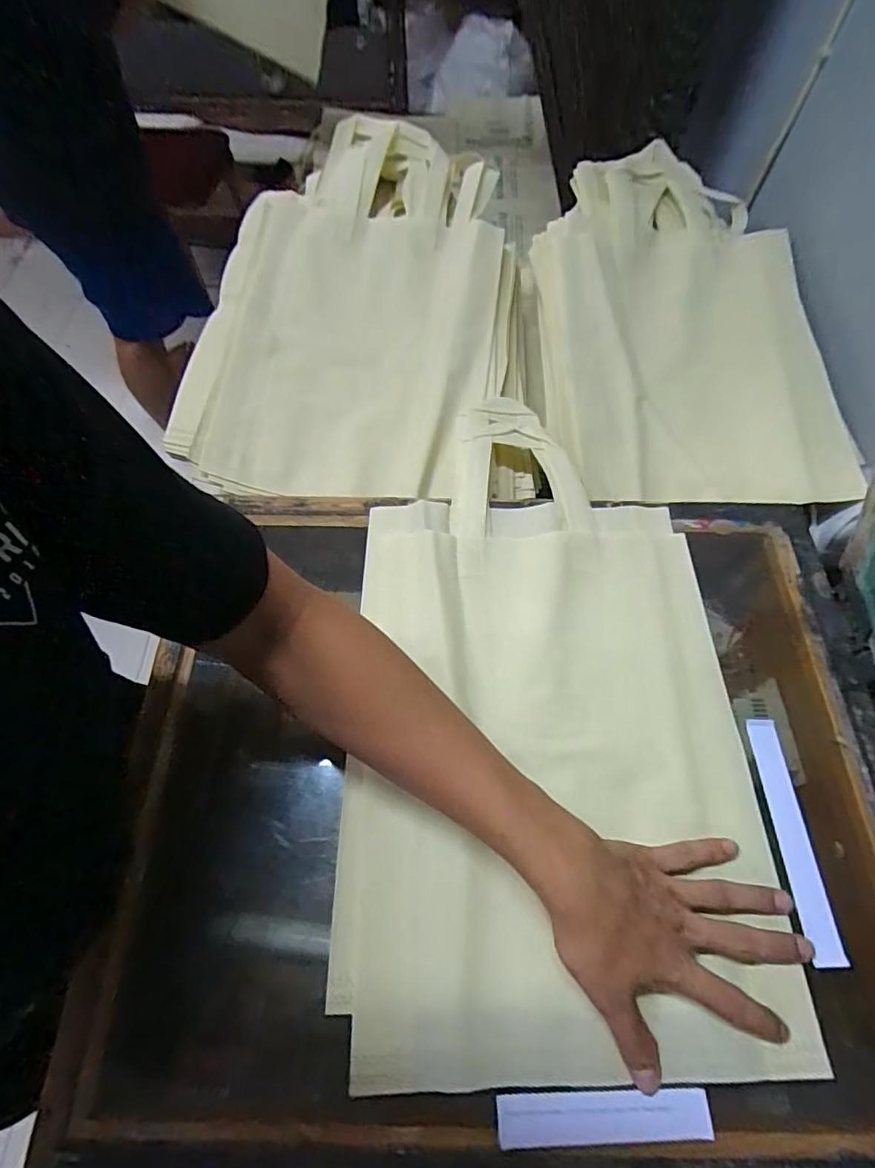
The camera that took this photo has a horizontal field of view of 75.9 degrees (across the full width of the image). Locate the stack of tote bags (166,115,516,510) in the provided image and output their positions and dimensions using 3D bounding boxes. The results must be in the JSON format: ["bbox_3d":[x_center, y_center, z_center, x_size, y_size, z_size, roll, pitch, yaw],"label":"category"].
[{"bbox_3d":[-0.093,-0.349,0.687,0.350,0.104,0.585,5,62,3],"label":"stack of tote bags"}]

